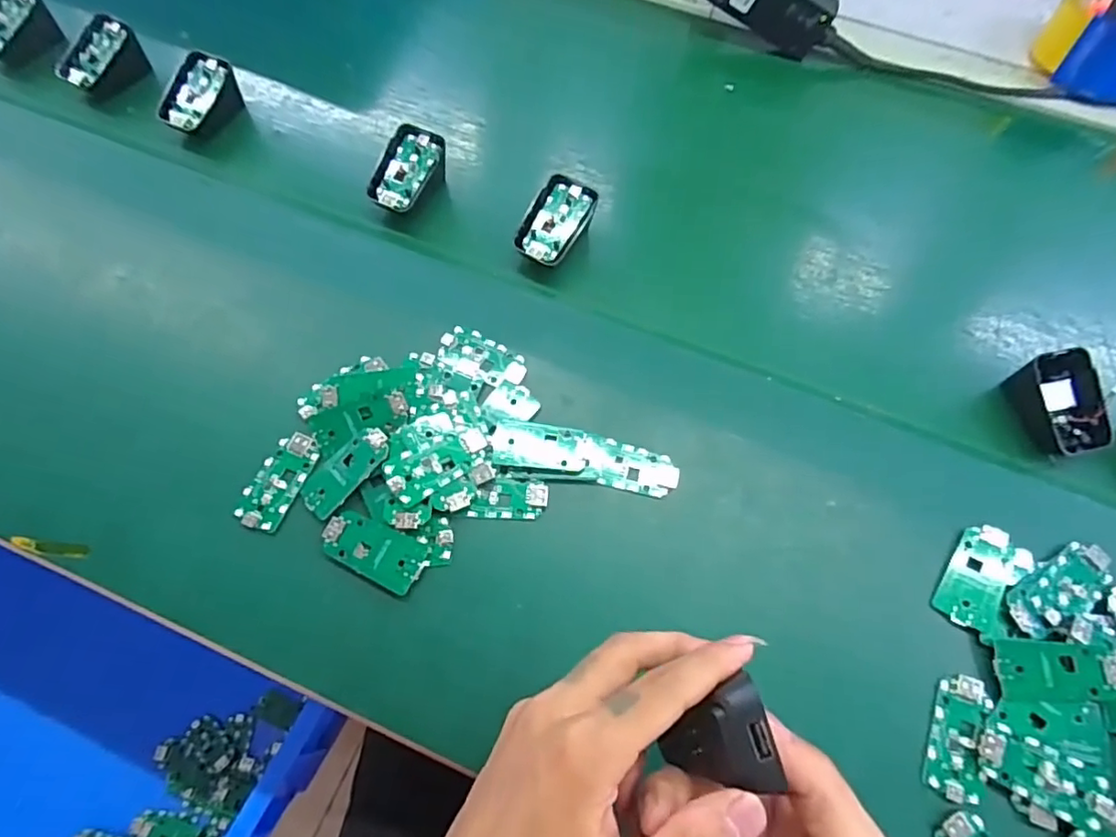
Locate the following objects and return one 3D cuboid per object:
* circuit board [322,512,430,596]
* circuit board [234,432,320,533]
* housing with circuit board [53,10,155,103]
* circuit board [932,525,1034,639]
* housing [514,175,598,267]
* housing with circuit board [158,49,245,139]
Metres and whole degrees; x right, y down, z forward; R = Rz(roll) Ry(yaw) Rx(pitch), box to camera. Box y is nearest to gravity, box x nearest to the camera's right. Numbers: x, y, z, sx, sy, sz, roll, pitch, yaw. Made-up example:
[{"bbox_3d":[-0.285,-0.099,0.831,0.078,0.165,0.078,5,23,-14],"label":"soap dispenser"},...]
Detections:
[{"bbox_3d":[-0.111,0.079,0.363,0.063,0.007,0.035,25,65,10],"label":"circuit board"},{"bbox_3d":[-0.179,0.040,0.380,0.030,0.006,0.063,22,65,9],"label":"circuit board"},{"bbox_3d":[-0.411,-0.322,0.531,0.070,0.045,0.030,-35,70,-17],"label":"housing with circuit board"},{"bbox_3d":[0.259,0.097,0.360,0.038,0.010,0.063,33,67,13],"label":"circuit board"},{"bbox_3d":[-0.002,-0.151,0.459,0.043,0.019,0.068,30,85,10],"label":"housing"},{"bbox_3d":[-0.311,-0.275,0.513,0.045,0.043,0.068,27,66,11],"label":"housing with circuit board"}]

